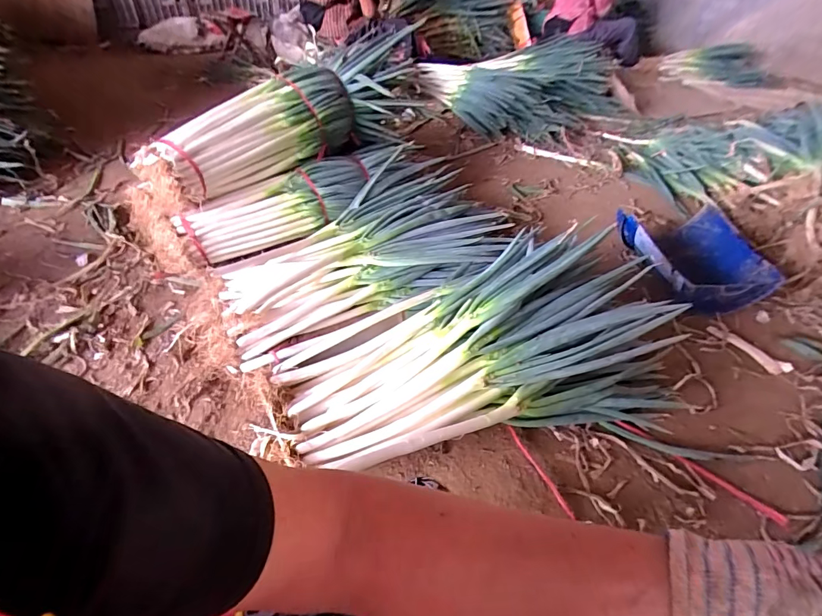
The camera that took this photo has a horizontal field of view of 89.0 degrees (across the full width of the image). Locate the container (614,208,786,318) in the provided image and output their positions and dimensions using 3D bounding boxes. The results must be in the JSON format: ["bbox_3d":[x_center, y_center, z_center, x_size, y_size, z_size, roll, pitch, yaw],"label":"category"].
[{"bbox_3d":[0.886,-0.160,1.347,0.369,0.129,0.413,-3,44,-7],"label":"container"}]

